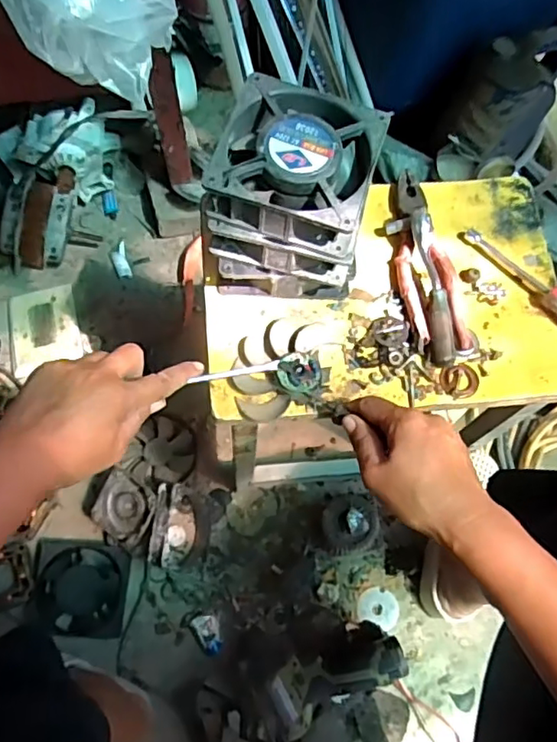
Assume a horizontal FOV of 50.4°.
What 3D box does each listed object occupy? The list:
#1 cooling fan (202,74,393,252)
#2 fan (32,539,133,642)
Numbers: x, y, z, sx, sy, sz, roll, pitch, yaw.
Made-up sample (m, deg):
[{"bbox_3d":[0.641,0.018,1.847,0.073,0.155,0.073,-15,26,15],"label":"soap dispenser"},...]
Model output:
[{"bbox_3d":[0.014,-0.164,0.468,0.121,0.044,0.116,14,67,4],"label":"cooling fan"},{"bbox_3d":[-0.282,0.307,0.834,0.131,0.041,0.124,3,66,-1],"label":"fan"}]

